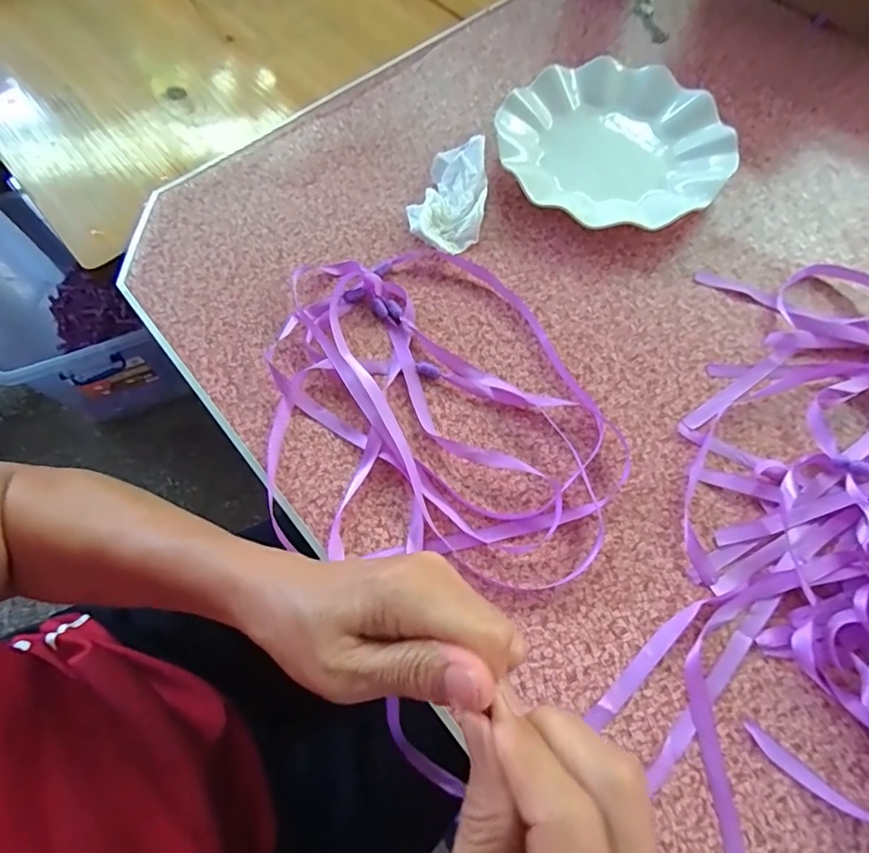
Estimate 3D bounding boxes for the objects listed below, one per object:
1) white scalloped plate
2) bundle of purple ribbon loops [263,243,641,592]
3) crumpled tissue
[{"bbox_3d":[0.147,-0.235,0.439,0.184,0.028,0.184,0,68,1],"label":"white scalloped plate"},{"bbox_3d":[0.002,-0.020,0.350,0.225,0.016,0.252,-7,68,-2],"label":"bundle of purple ribbon loops"},{"bbox_3d":[0.012,-0.187,0.418,0.057,0.027,0.095,11,69,5],"label":"crumpled tissue"}]

